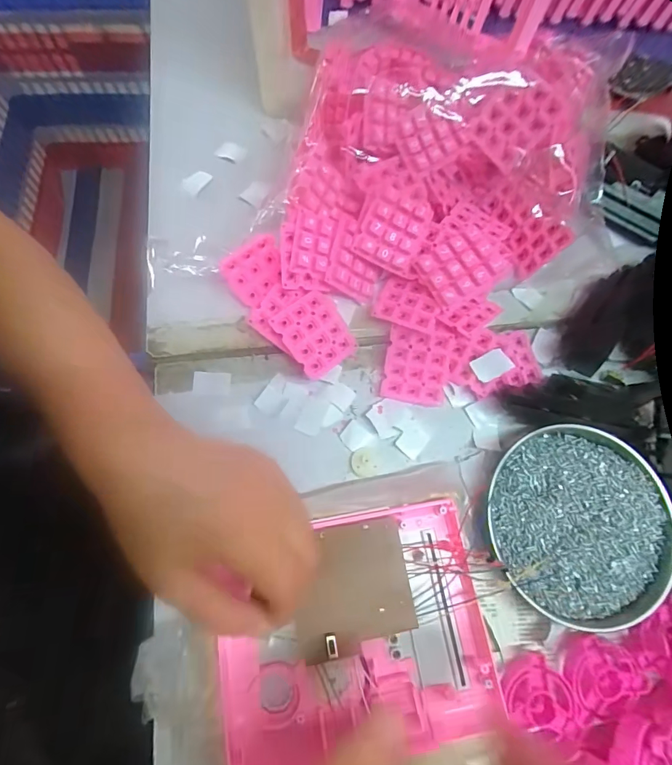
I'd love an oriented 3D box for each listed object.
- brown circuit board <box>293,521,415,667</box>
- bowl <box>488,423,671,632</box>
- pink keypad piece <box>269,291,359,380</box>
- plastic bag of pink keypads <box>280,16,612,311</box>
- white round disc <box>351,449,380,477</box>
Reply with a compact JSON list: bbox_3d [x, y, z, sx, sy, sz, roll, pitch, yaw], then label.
[{"bbox_3d":[0.010,0.129,0.263,0.071,0.006,0.073,-8,72,-4],"label":"brown circuit board"},{"bbox_3d":[0.179,0.101,0.304,0.125,0.019,0.133,1,72,-2],"label":"bowl"},{"bbox_3d":[-0.016,-0.038,0.331,0.051,0.008,0.060,-38,98,-16],"label":"pink keypad piece"},{"bbox_3d":[0.092,-0.177,0.343,0.244,0.073,0.248,9,72,1],"label":"plastic bag of pink keypads"},{"bbox_3d":[0.023,0.062,0.324,0.021,0.007,0.022,1,72,-2],"label":"white round disc"}]

